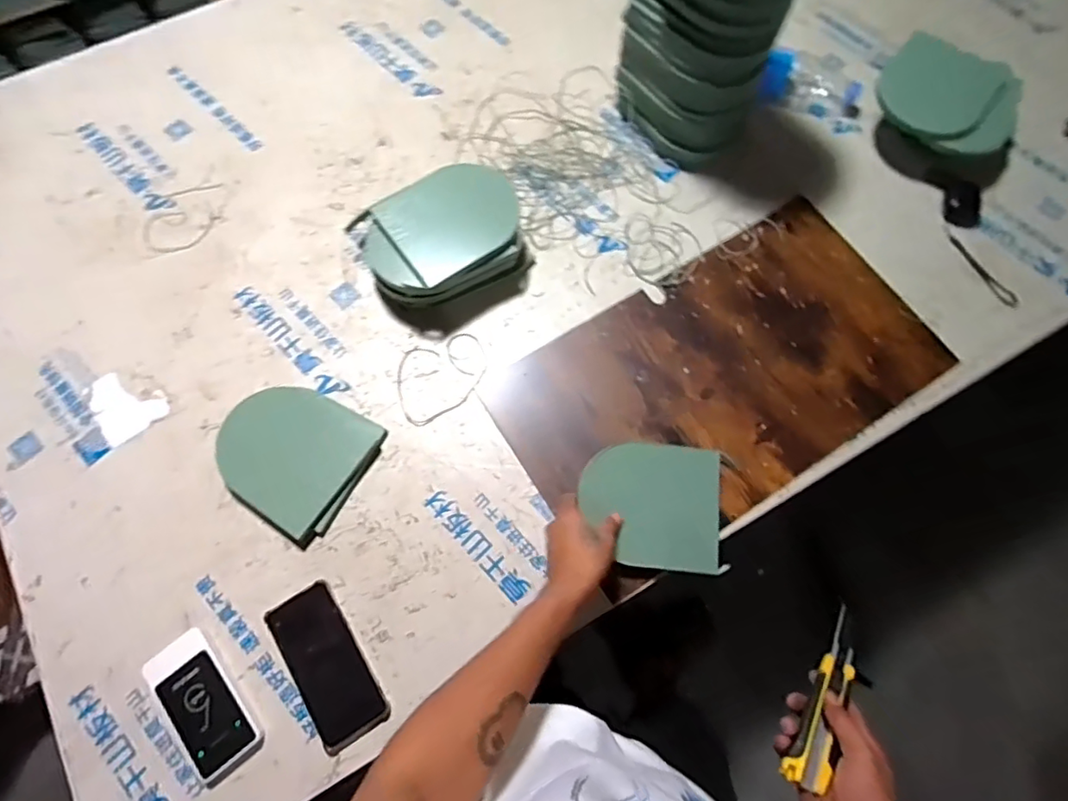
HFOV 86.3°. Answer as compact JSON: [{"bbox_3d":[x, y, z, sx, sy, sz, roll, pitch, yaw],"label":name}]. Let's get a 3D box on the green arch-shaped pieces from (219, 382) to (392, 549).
[{"bbox_3d":[-0.299,0.068,0.706,0.171,0.034,0.162,28,74,7],"label":"green arch-shaped pieces"}]

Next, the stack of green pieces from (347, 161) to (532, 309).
[{"bbox_3d":[-0.115,-0.212,0.767,0.211,0.090,0.156,-29,75,-10],"label":"stack of green pieces"}]

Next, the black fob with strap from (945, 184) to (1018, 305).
[{"bbox_3d":[0.667,-0.230,0.847,0.074,0.031,0.193,-19,85,-7],"label":"black fob with strap"}]

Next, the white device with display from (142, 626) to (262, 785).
[{"bbox_3d":[-0.362,0.331,0.621,0.075,0.019,0.149,-35,76,-12],"label":"white device with display"}]

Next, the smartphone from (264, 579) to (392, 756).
[{"bbox_3d":[-0.231,0.293,0.636,0.076,0.015,0.168,-30,75,-10],"label":"smartphone"}]

